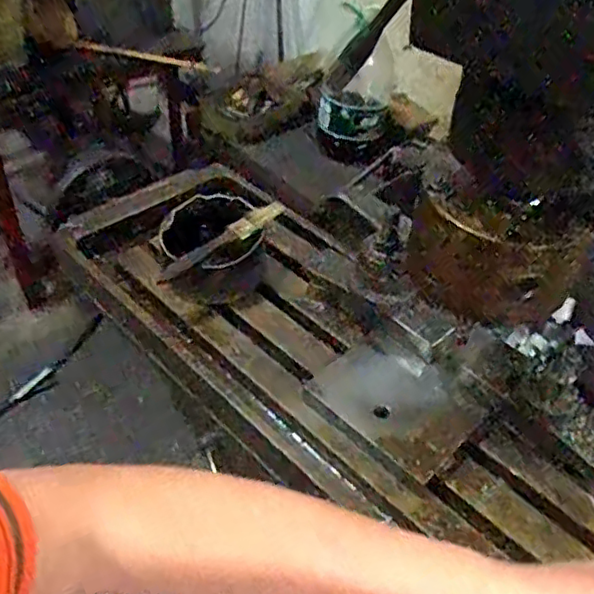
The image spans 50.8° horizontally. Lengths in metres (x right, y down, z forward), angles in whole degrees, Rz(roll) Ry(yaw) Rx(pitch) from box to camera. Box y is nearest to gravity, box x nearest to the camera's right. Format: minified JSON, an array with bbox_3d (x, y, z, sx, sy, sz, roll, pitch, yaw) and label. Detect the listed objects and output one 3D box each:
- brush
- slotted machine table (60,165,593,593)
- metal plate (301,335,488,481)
[{"bbox_3d":[-0.072,-0.054,0.611,0.143,0.014,0.018,-33,55,-13],"label":"brush"},{"bbox_3d":[0.093,0.092,0.535,0.779,0.082,0.237,36,52,27],"label":"slotted machine table"},{"bbox_3d":[0.082,0.087,0.533,0.130,0.010,0.081,37,72,26],"label":"metal plate"}]

